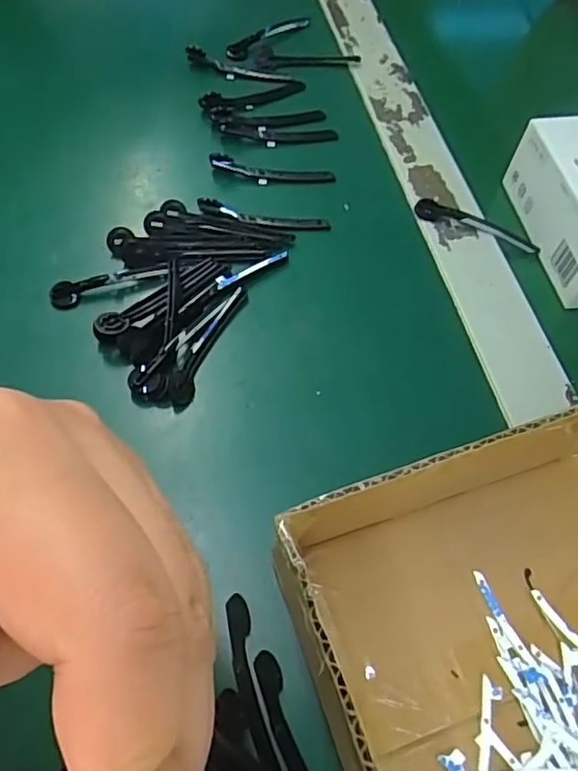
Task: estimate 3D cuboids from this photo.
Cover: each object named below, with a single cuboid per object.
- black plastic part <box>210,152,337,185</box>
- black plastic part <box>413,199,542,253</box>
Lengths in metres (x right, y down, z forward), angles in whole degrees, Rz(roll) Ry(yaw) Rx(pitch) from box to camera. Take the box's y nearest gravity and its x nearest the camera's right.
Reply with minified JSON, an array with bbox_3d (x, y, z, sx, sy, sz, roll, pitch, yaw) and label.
[{"bbox_3d":[-0.009,-0.126,0.348,0.073,0.009,0.011,4,60,-2],"label":"black plastic part"},{"bbox_3d":[0.109,-0.093,0.341,0.073,0.008,0.012,19,60,7],"label":"black plastic part"}]

